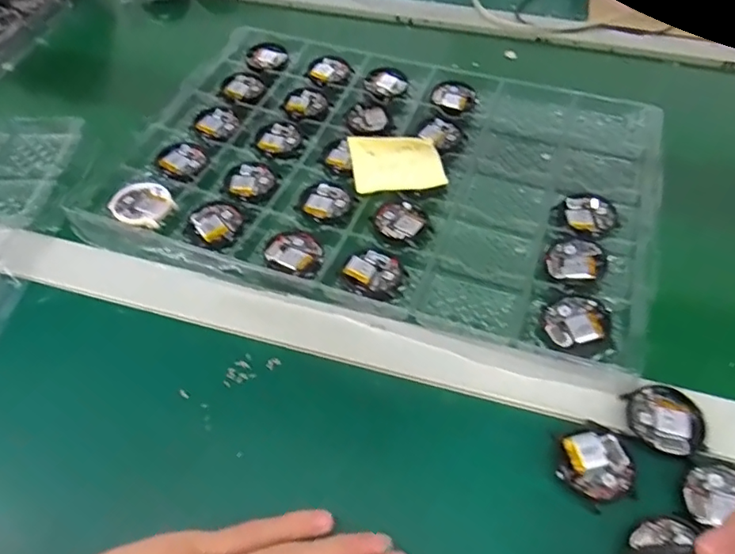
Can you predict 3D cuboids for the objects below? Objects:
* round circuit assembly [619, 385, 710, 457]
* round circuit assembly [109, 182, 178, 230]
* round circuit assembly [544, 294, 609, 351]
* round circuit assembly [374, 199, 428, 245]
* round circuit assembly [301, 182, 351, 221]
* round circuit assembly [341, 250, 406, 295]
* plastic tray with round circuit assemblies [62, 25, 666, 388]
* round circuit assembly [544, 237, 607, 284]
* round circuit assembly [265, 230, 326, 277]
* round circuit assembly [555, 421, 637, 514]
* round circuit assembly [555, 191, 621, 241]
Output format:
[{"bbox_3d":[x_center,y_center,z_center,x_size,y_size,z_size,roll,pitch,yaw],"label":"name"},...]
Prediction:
[{"bbox_3d":[0.181,0.086,0.327,0.041,0.006,0.044,0,53,0],"label":"round circuit assembly"},{"bbox_3d":[-0.180,-0.060,0.441,0.047,0.006,0.044,0,53,0],"label":"round circuit assembly"},{"bbox_3d":[0.142,0.031,0.369,0.041,0.010,0.040,0,53,0],"label":"round circuit assembly"},{"bbox_3d":[0.026,-0.045,0.435,0.038,0.004,0.043,29,59,20],"label":"round circuit assembly"},{"bbox_3d":[-0.035,-0.063,0.449,0.038,0.004,0.041,0,53,0],"label":"round circuit assembly"},{"bbox_3d":[0.005,-0.005,0.400,0.041,0.007,0.039,0,53,0],"label":"round circuit assembly"},{"bbox_3d":[0.015,-0.101,0.467,0.430,0.017,0.302,15,55,11],"label":"plastic tray with round circuit assemblies"},{"bbox_3d":[0.156,-0.012,0.405,0.040,0.008,0.043,0,53,0],"label":"round circuit assembly"},{"bbox_3d":[-0.055,-0.017,0.409,0.040,0.004,0.044,0,53,0],"label":"round circuit assembly"},{"bbox_3d":[0.133,0.109,0.314,0.040,0.004,0.049,17,55,13],"label":"round circuit assembly"},{"bbox_3d":[0.177,-0.050,0.435,0.046,0.005,0.045,0,53,0],"label":"round circuit assembly"}]

